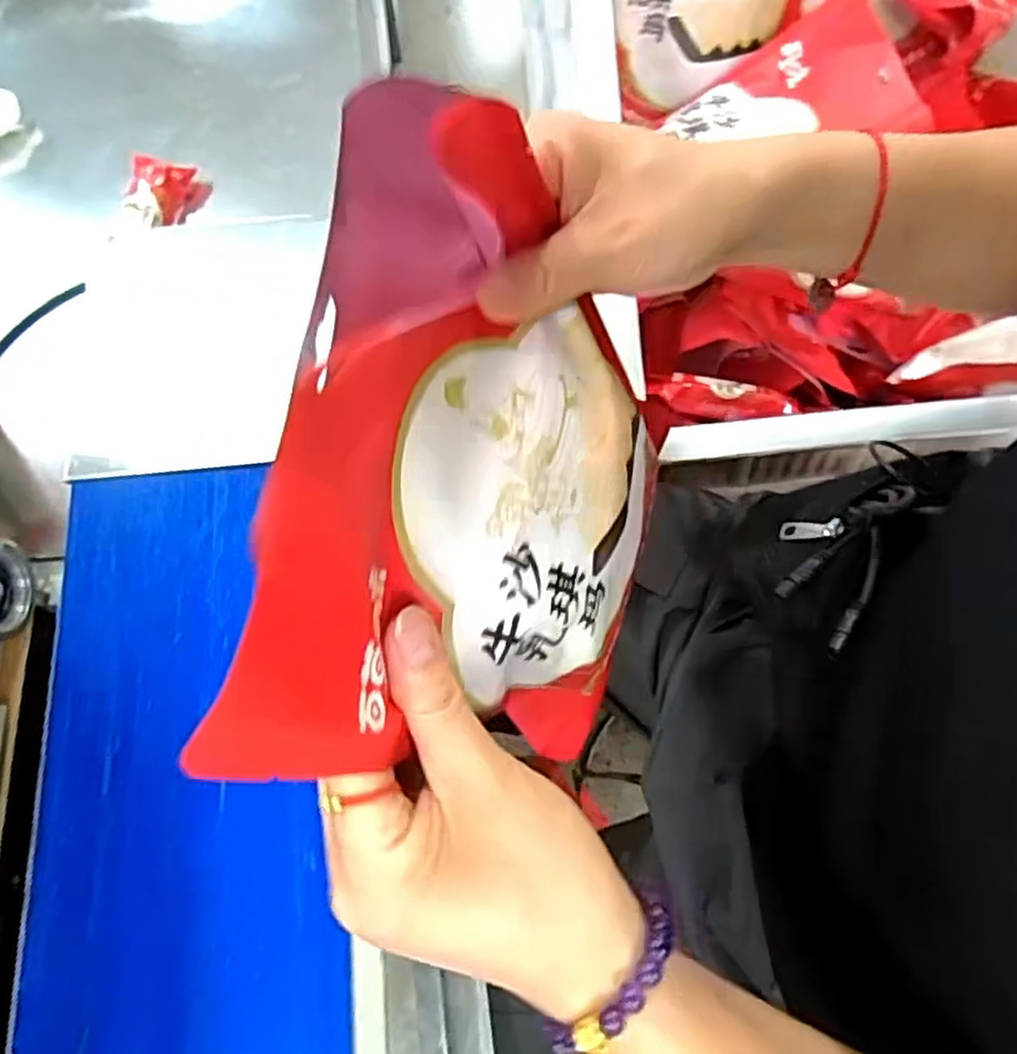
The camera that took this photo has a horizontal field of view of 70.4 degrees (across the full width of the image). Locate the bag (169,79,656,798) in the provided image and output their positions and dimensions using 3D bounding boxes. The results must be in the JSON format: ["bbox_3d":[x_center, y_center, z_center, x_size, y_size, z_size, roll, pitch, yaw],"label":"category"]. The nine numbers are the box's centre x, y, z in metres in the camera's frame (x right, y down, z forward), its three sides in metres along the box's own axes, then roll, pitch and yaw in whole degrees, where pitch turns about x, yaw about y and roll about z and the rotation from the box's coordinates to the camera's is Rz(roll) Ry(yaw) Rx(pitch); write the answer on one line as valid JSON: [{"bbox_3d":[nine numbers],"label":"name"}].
[{"bbox_3d":[0.001,-0.013,0.236,0.052,0.176,0.207,1,73,49],"label":"bag"}]

